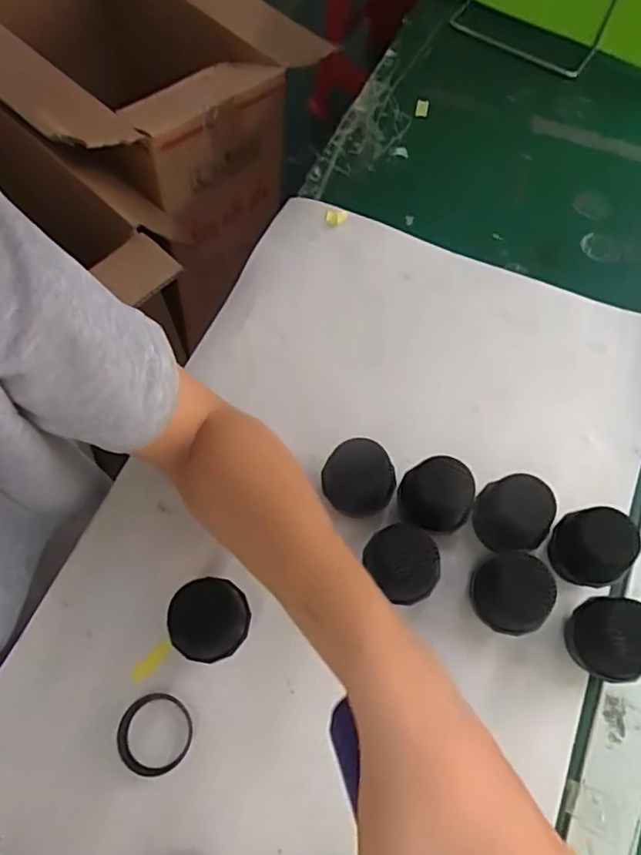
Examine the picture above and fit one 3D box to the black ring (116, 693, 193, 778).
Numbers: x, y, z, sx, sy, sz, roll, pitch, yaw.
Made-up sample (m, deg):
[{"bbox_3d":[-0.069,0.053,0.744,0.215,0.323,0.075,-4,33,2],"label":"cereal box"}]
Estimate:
[{"bbox_3d":[-0.100,0.184,0.359,0.046,0.006,0.043,0,67,-1],"label":"black ring"}]

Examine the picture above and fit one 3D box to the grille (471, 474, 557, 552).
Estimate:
[{"bbox_3d":[0.123,0.060,0.393,0.045,0.054,0.046,24,66,12],"label":"grille"}]

